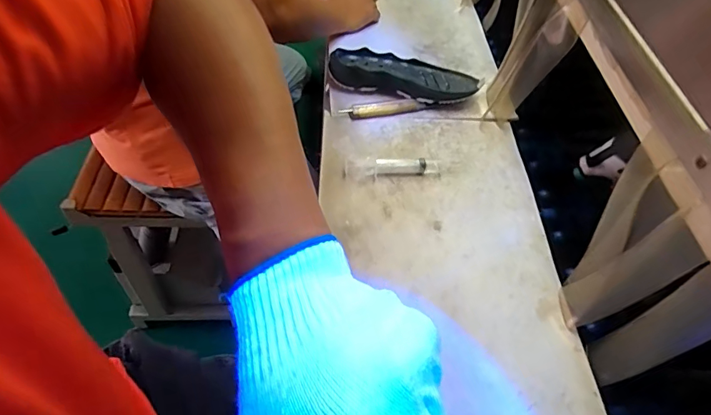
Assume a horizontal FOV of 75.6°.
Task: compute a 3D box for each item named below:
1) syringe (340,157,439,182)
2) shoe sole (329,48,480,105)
[{"bbox_3d":[0.051,-0.055,0.641,0.134,0.020,0.023,-4,52,-7],"label":"syringe"},{"bbox_3d":[0.078,-0.216,0.760,0.240,0.036,0.096,8,51,2],"label":"shoe sole"}]

